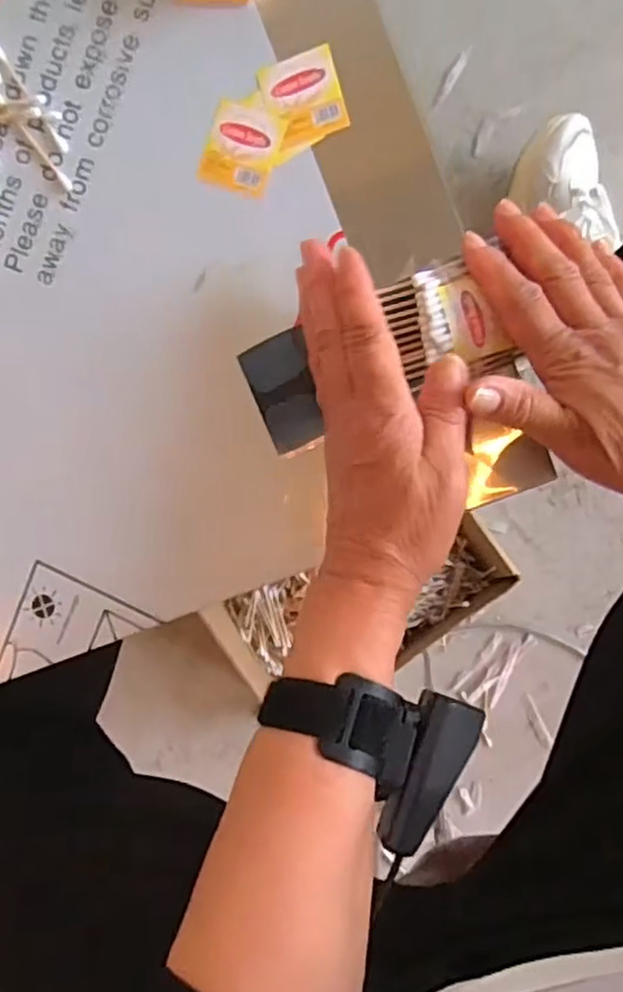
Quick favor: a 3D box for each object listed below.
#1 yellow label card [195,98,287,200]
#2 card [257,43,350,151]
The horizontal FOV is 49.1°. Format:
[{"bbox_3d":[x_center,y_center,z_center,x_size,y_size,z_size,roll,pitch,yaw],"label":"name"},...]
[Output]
[{"bbox_3d":[-0.038,-0.184,0.361,0.038,0.004,0.043,18,96,6],"label":"yellow label card"},{"bbox_3d":[-0.004,-0.208,0.355,0.039,0.004,0.043,-16,92,8],"label":"card"}]

